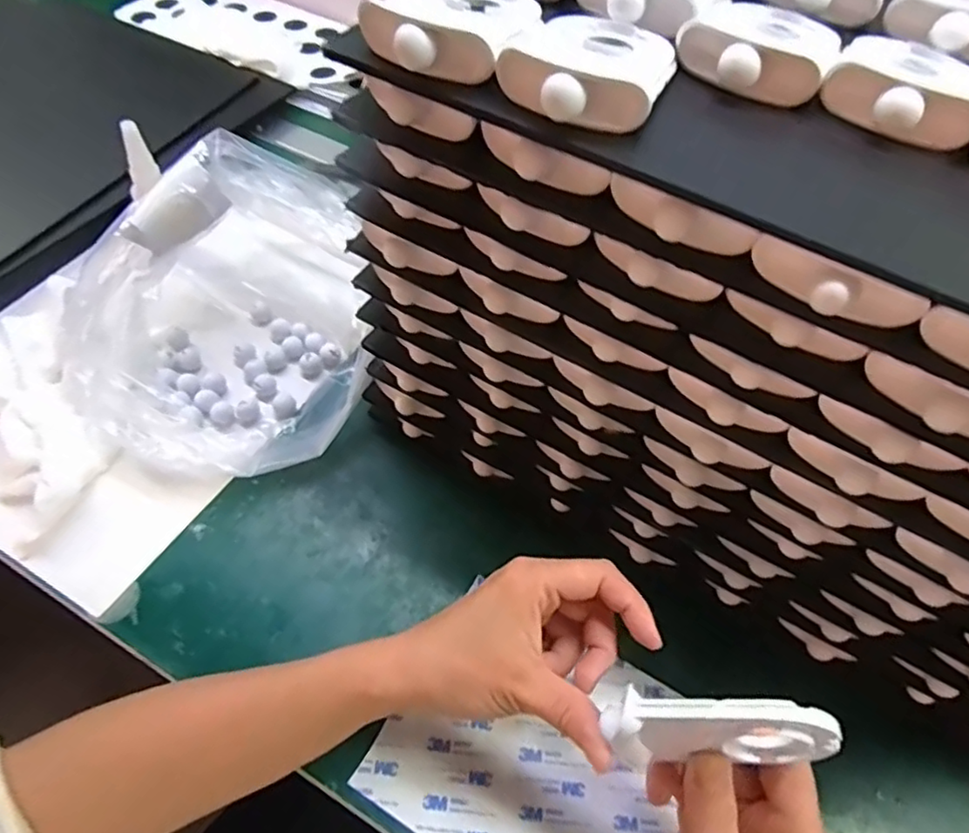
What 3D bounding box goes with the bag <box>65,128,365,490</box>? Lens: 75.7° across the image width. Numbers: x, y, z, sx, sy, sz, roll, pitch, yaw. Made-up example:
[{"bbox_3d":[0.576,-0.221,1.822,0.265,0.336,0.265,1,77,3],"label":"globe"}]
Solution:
[{"bbox_3d":[-0.183,-0.090,0.446,0.190,0.127,0.245,-1,55,-6],"label":"bag"}]

